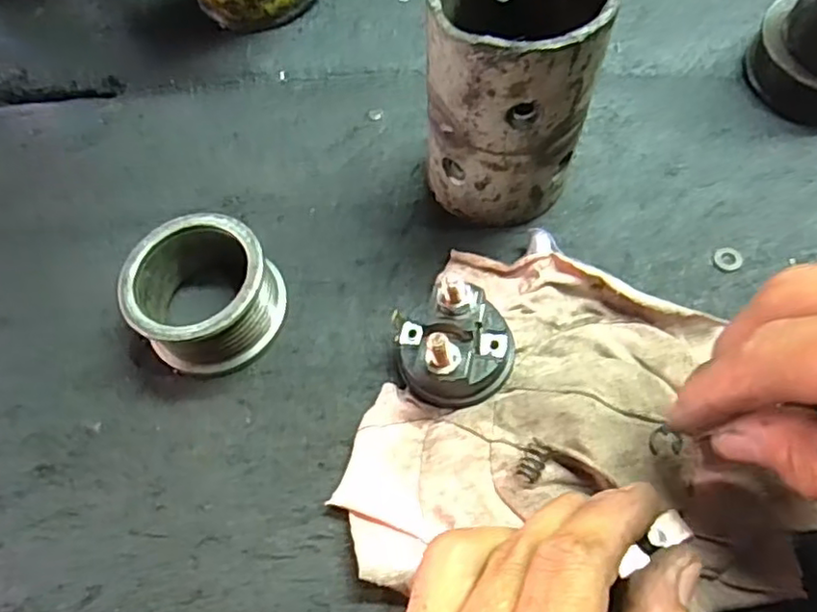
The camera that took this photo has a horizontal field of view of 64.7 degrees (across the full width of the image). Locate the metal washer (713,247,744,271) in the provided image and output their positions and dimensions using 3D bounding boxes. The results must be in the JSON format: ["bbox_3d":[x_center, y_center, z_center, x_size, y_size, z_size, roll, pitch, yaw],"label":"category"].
[{"bbox_3d":[0.143,-0.021,0.288,0.012,0.004,0.012,-2,69,8],"label":"metal washer"}]

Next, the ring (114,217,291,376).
[{"bbox_3d":[-0.088,-0.005,0.279,0.061,0.034,0.059,-2,61,3],"label":"ring"}]

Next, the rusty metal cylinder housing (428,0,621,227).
[{"bbox_3d":[0.043,-0.087,0.267,0.065,0.108,0.065,9,62,9],"label":"rusty metal cylinder housing"}]

